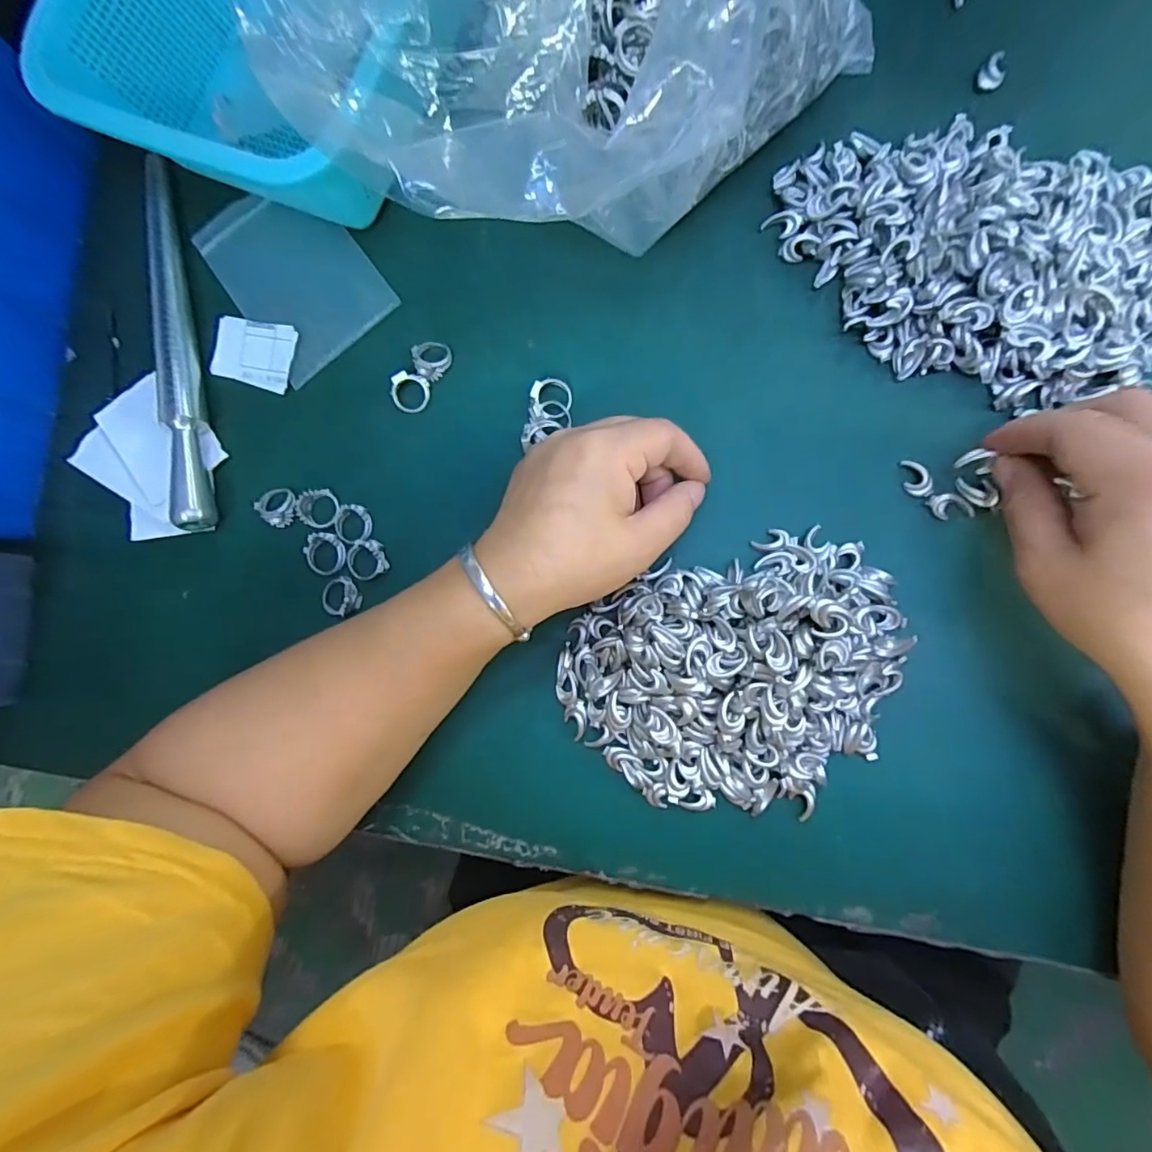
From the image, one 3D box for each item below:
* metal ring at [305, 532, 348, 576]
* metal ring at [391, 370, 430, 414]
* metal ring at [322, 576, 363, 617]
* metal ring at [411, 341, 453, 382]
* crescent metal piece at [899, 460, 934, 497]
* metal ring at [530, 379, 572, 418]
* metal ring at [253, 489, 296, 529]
[{"bbox_3d":[-0.141,-0.012,0.300,0.022,0.008,0.023,0,87,9],"label":"metal ring"},{"bbox_3d":[-0.093,-0.102,0.299,0.019,0.010,0.020,0,87,9],"label":"metal ring"},{"bbox_3d":[-0.132,0.011,0.298,0.023,0.010,0.022,0,87,9],"label":"metal ring"},{"bbox_3d":[-0.081,-0.122,0.300,0.021,0.007,0.021,0,87,9],"label":"metal ring"},{"bbox_3d":[0.167,-0.048,0.262,0.012,0.004,0.018,-6,86,9],"label":"crescent metal piece"},{"bbox_3d":[-0.012,-0.096,0.288,0.021,0.004,0.022,1,87,-18],"label":"metal ring"},{"bbox_3d":[-0.171,-0.040,0.305,0.021,0.009,0.022,0,87,9],"label":"metal ring"}]

